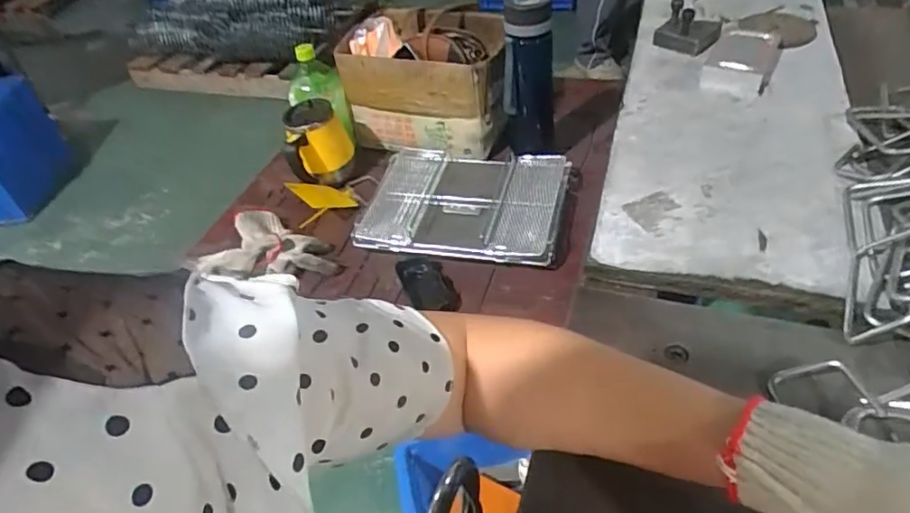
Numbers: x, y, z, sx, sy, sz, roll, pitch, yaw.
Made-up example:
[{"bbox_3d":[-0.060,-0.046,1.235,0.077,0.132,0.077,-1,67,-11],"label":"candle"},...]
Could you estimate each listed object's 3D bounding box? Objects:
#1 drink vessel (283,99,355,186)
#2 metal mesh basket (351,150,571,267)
[{"bbox_3d":[-0.243,-0.203,1.016,0.108,0.099,0.124,-17,44,-9],"label":"drink vessel"},{"bbox_3d":[0.015,-0.088,0.930,0.310,0.051,0.231,8,46,17],"label":"metal mesh basket"}]

